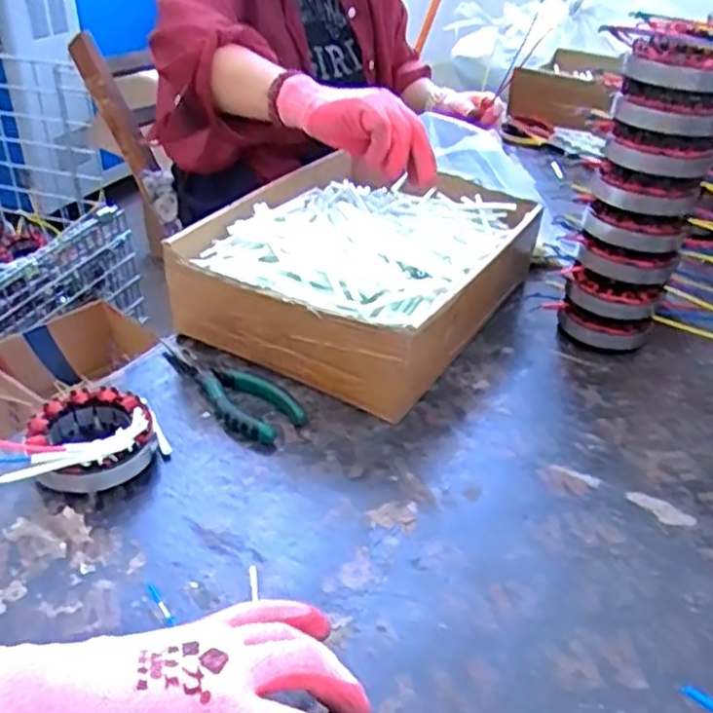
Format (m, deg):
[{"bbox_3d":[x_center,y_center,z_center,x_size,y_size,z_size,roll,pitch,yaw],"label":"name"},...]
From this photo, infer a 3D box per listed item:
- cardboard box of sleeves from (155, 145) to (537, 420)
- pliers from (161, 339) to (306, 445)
[{"bbox_3d":[0.015,-0.098,0.702,0.241,0.090,0.332,19,38,24],"label":"cardboard box of sleeves"},{"bbox_3d":[-0.103,0.023,0.593,0.058,0.014,0.146,-26,43,-34],"label":"pliers"}]

